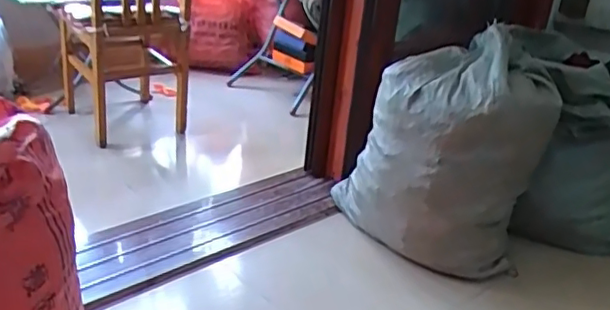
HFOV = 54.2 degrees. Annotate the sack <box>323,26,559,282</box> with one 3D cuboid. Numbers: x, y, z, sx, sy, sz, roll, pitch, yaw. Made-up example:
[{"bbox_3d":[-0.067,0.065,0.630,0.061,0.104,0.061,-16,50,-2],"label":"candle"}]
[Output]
[{"bbox_3d":[0.382,-0.003,1.685,0.448,0.571,0.415,1,25,-9],"label":"sack"}]

